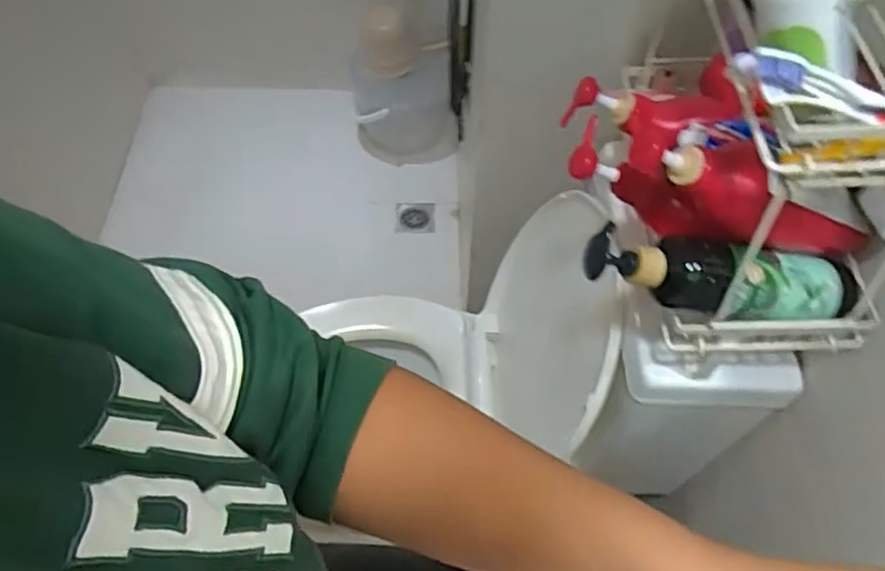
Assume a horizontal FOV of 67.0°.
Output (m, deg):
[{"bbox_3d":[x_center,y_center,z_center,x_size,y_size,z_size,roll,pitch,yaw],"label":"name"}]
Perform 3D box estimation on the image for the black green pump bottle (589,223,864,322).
[{"bbox_3d":[0.224,-0.008,0.530,0.236,0.054,0.057,7,57,-11],"label":"black green pump bottle"}]

